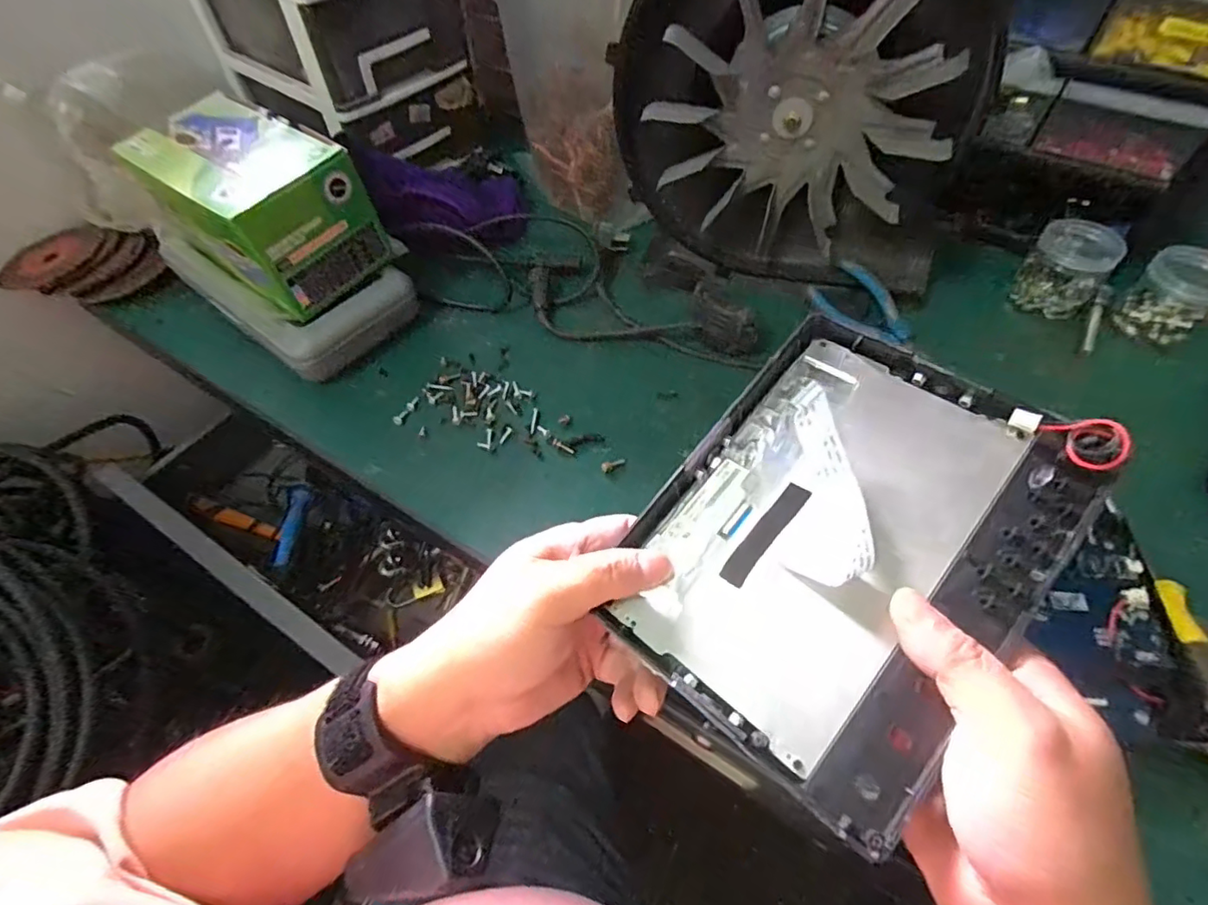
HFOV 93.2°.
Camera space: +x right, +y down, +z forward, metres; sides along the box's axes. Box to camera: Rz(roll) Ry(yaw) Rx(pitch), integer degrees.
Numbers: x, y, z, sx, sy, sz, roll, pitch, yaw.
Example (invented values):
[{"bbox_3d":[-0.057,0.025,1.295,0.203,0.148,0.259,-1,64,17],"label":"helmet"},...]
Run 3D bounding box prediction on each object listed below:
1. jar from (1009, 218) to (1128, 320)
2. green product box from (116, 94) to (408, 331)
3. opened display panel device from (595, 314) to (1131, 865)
[{"bbox_3d":[0.422,-0.168,0.524,0.066,0.058,0.066,38,63,24],"label":"jar"},{"bbox_3d":[-0.274,-0.203,0.460,0.161,0.096,0.109,32,61,21],"label":"green product box"},{"bbox_3d":[0.098,0.032,0.240,0.141,0.020,0.183,35,76,30],"label":"opened display panel device"}]

